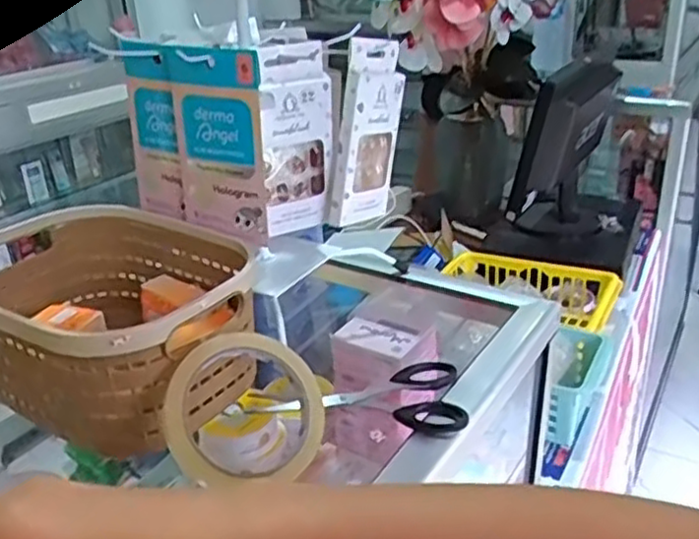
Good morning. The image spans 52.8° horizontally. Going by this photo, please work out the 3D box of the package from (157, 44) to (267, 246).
[{"bbox_3d":[-0.097,-0.090,0.523,0.081,0.140,0.010,10,25,27],"label":"package"}]

